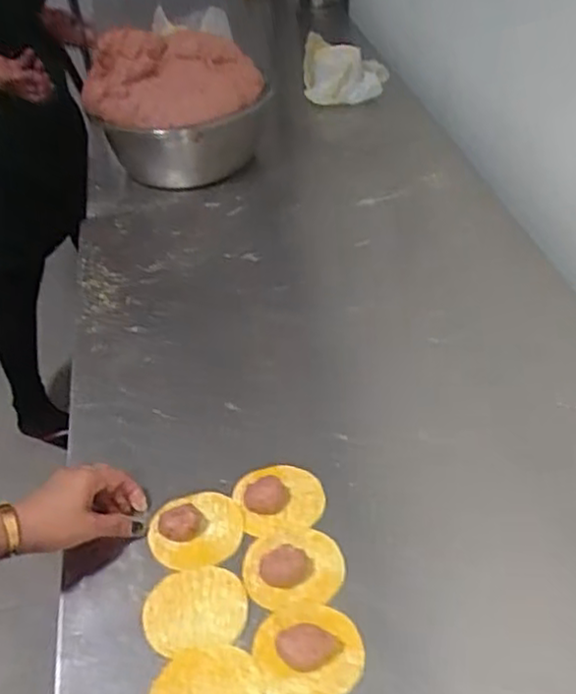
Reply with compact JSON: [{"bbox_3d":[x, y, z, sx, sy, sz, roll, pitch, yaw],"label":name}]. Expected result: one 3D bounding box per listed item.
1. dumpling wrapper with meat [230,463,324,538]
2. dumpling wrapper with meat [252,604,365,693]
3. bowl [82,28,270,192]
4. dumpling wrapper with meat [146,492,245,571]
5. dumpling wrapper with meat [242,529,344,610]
[{"bbox_3d":[-0.007,0.142,0.671,0.078,0.015,0.069,-15,42,-11],"label":"dumpling wrapper with meat"},{"bbox_3d":[0.016,0.231,0.560,0.081,0.022,0.078,-3,42,3],"label":"dumpling wrapper with meat"},{"bbox_3d":[-0.166,-0.346,1.086,0.246,0.187,0.316,-12,42,-8],"label":"bowl"},{"bbox_3d":[-0.082,0.164,0.649,0.084,0.022,0.075,-16,43,-11],"label":"dumpling wrapper with meat"},{"bbox_3d":[0.004,0.181,0.613,0.084,0.028,0.069,-7,41,-2],"label":"dumpling wrapper with meat"}]

